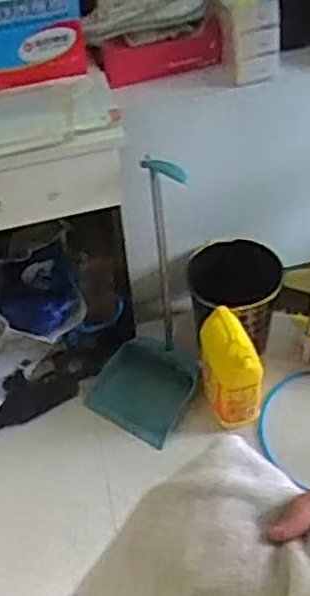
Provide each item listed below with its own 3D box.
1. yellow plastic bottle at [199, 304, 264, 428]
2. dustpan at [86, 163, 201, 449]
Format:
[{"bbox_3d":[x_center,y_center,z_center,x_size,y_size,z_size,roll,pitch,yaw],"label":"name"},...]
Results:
[{"bbox_3d":[0.164,0.157,1.610,0.114,0.233,0.162,-11,49,-9],"label":"yellow plastic bottle"},{"bbox_3d":[-0.015,0.002,1.566,0.233,0.683,0.279,23,52,20],"label":"dustpan"}]

